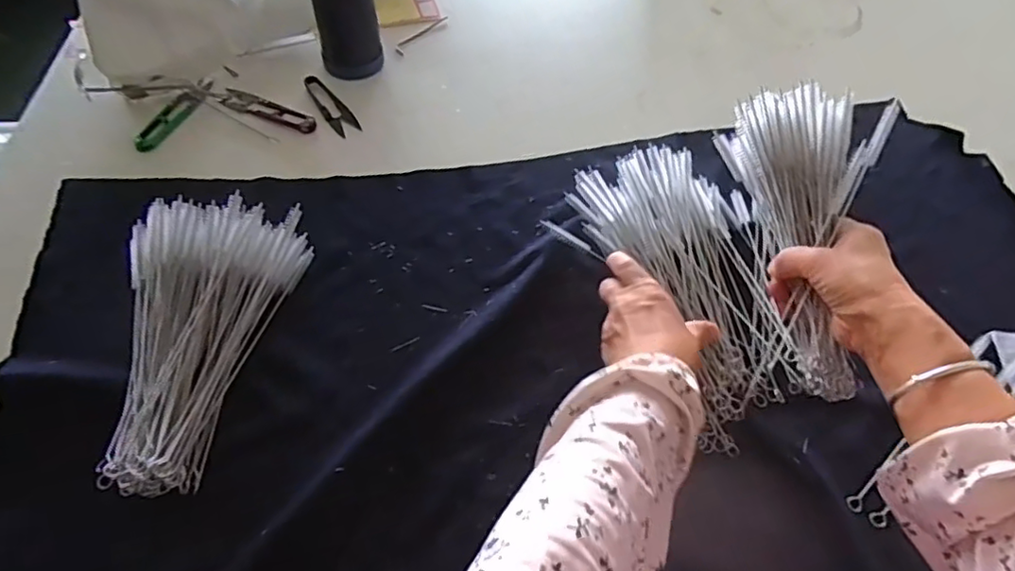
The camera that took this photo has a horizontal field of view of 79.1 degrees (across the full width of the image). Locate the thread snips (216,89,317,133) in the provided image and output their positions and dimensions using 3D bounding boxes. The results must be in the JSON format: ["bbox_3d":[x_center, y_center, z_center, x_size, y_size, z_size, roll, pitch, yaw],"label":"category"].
[{"bbox_3d":[-0.256,-0.187,0.656,0.111,0.004,0.027,20,58,8],"label":"thread snips"}]

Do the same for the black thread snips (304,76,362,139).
[{"bbox_3d":[-0.191,-0.197,0.666,0.027,0.008,0.097,-27,63,-20],"label":"black thread snips"}]

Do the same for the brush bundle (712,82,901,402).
[{"bbox_3d":[0.236,-0.035,0.470,0.083,0.082,0.231,-2,77,-6],"label":"brush bundle"}]

